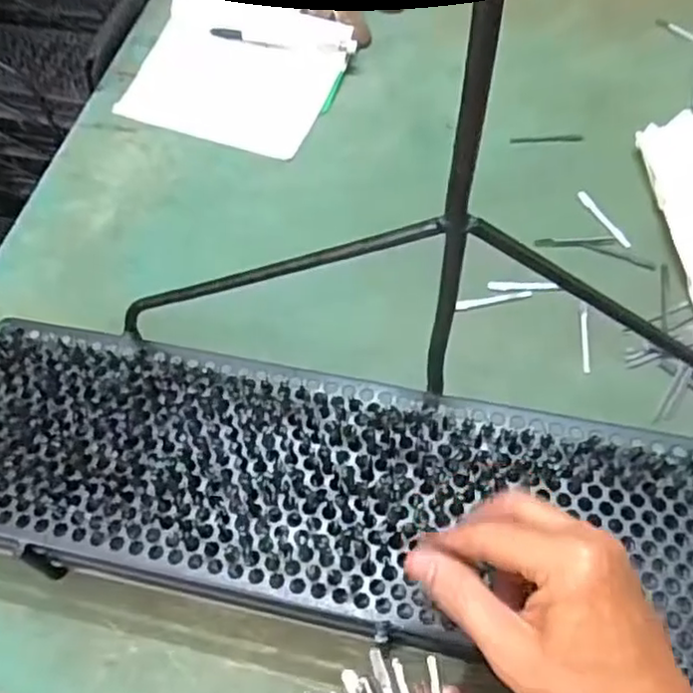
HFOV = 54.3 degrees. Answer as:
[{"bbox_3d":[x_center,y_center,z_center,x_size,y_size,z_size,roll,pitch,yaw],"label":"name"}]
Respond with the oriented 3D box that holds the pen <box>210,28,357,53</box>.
[{"bbox_3d":[-0.065,-0.313,0.693,0.152,0.008,0.016,8,62,9],"label":"pen"}]

